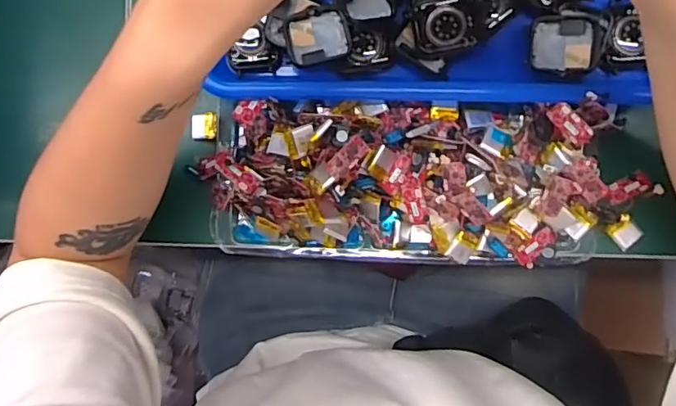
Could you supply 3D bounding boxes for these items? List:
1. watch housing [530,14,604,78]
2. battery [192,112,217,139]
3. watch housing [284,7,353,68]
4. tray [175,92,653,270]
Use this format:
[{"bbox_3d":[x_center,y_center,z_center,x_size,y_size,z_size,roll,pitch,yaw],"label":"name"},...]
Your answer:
[{"bbox_3d":[0.146,-0.102,0.346,0.043,0.011,0.038,2,89,4],"label":"watch housing"},{"bbox_3d":[-0.096,-0.056,0.388,0.019,0.006,0.019,2,89,4],"label":"battery"},{"bbox_3d":[-0.013,-0.111,0.358,0.040,0.012,0.033,-14,88,3],"label":"watch housing"},{"bbox_3d":[0.057,-0.014,0.357,0.302,0.054,0.120,0,89,4],"label":"tray"}]

